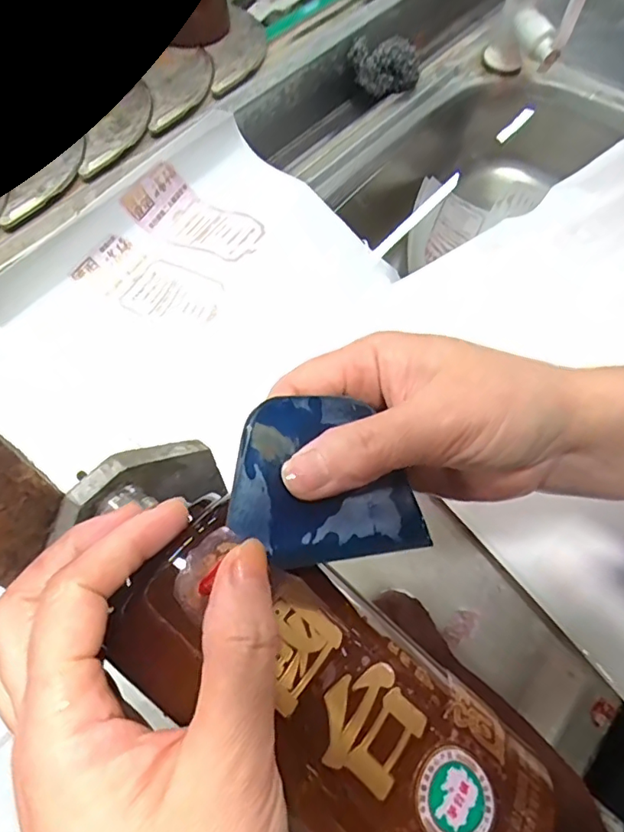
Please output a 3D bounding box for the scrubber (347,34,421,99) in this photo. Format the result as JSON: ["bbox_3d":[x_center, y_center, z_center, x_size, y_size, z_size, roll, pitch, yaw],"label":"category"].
[{"bbox_3d":[0.071,-0.352,0.539,0.068,0.042,0.049,-5,62,-1],"label":"scrubber"}]

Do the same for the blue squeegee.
[{"bbox_3d":[0.006,0.022,0.195,0.073,0.004,0.058,-2,77,-25],"label":"blue squeegee"}]

